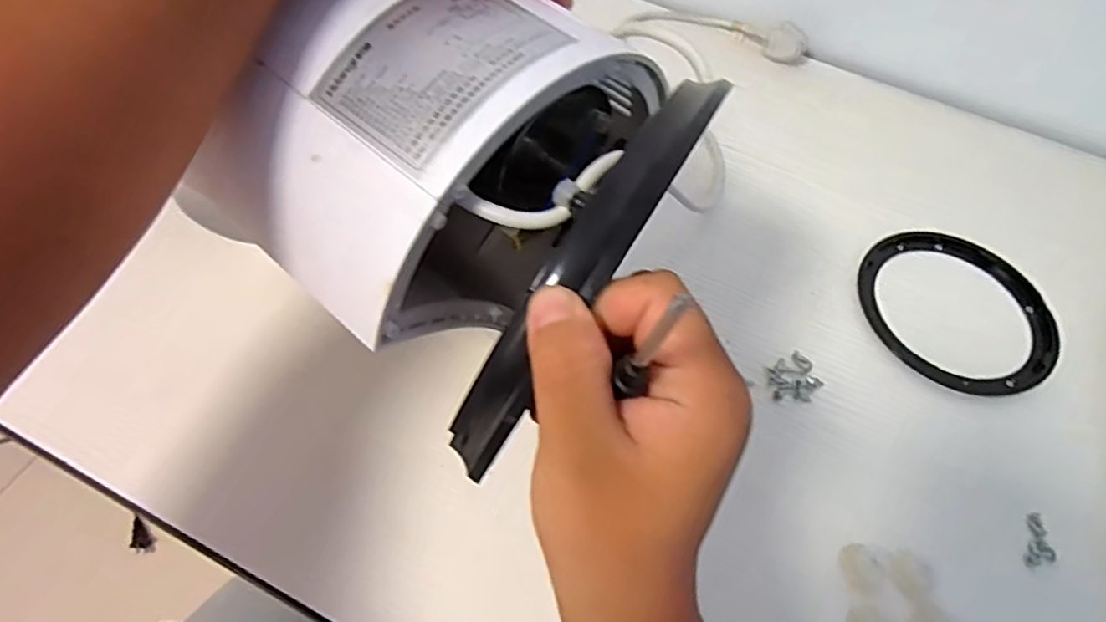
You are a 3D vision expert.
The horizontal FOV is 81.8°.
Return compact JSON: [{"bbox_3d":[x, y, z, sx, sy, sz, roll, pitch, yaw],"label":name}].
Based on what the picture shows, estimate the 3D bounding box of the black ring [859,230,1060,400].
[{"bbox_3d":[0.277,-0.005,0.438,0.128,0.012,0.126,3,56,-5],"label":"black ring"}]

